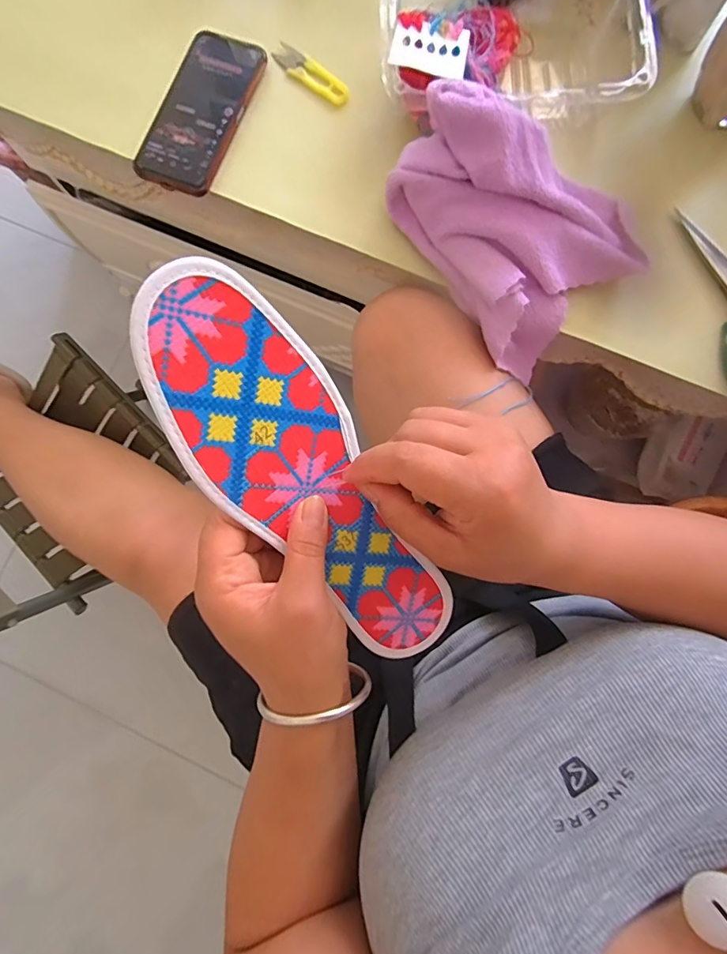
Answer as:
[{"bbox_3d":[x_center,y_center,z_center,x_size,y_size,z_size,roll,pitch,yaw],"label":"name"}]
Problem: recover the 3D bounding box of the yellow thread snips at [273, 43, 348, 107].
[{"bbox_3d":[-0.054,-0.402,0.462,0.091,0.007,0.027,40,84,7],"label":"yellow thread snips"}]

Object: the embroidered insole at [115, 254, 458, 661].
[{"bbox_3d":[-0.026,0.010,0.252,0.079,0.017,0.246,-36,115,-6],"label":"embroidered insole"}]

